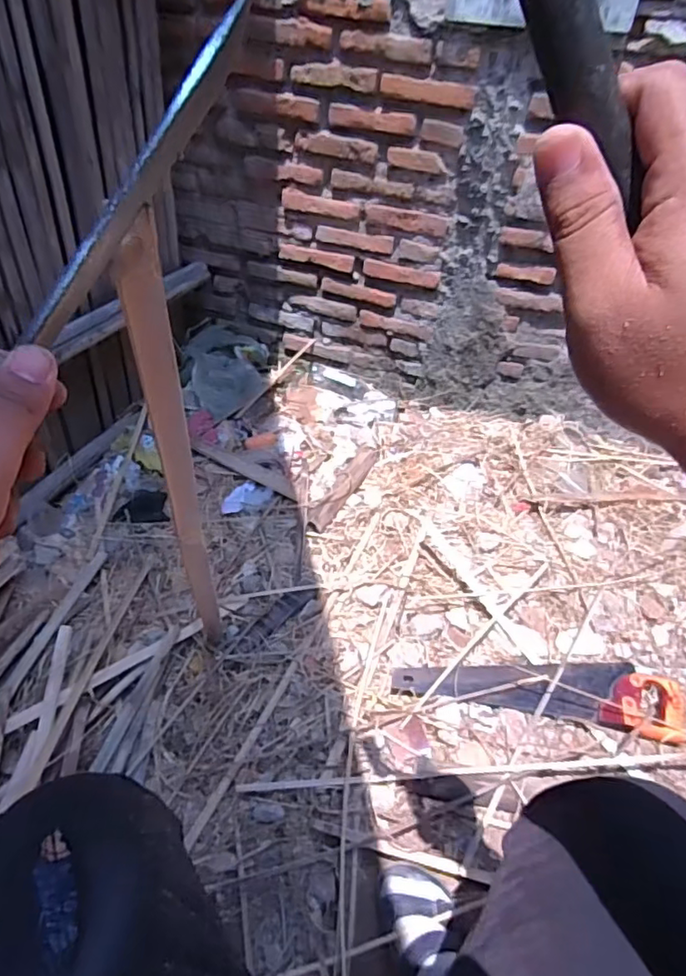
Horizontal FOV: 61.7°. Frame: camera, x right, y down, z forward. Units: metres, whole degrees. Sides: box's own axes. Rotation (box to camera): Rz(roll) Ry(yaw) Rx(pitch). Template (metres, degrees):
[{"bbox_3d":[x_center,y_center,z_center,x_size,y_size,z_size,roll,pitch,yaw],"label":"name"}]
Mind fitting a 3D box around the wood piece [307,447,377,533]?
[{"bbox_3d":[0.006,-0.010,1.338,0.047,0.032,0.316,20,39,17],"label":"wood piece"}]

